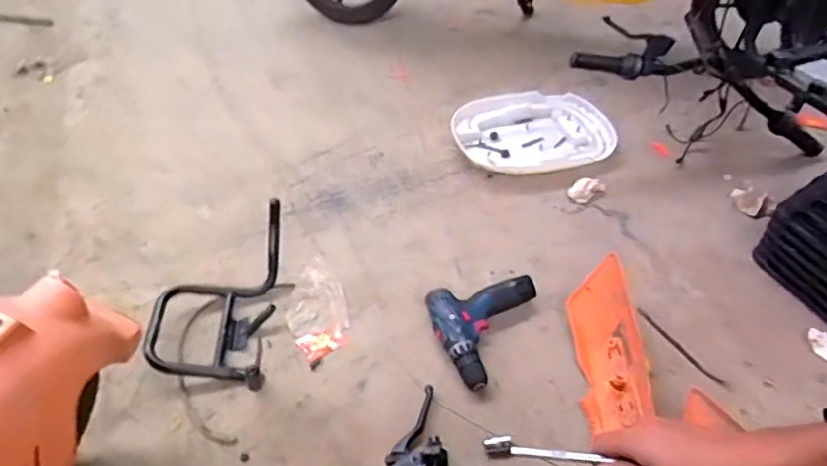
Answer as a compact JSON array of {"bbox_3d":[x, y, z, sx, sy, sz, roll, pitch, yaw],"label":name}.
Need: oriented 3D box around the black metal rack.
[{"bbox_3d":[-0.335,0.098,0.951,0.209,0.140,0.272,1,45,0],"label":"black metal rack"}]

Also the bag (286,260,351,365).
[{"bbox_3d":[-0.169,0.136,1.010,0.097,0.013,0.199,-9,46,-9],"label":"bag"}]

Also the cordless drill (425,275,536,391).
[{"bbox_3d":[0.096,0.139,0.966,0.149,0.053,0.215,24,50,21],"label":"cordless drill"}]

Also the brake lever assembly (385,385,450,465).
[{"bbox_3d":[0.008,0.301,0.817,0.087,0.046,0.191,7,46,6],"label":"brake lever assembly"}]

